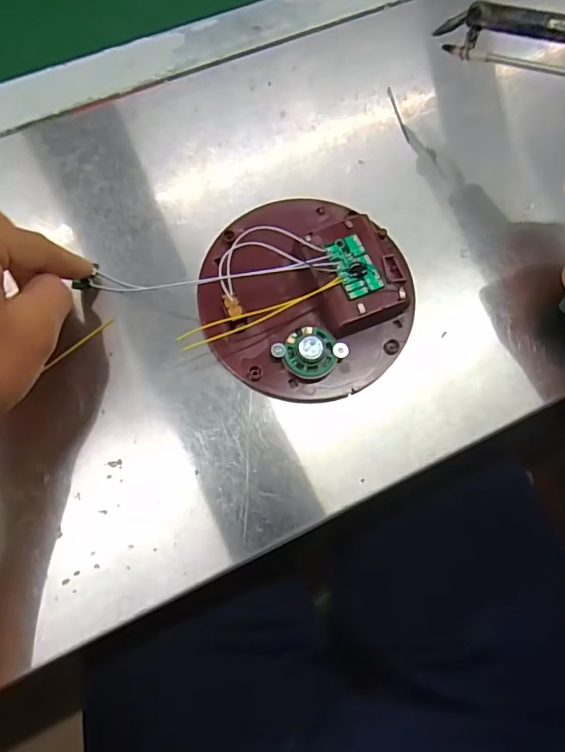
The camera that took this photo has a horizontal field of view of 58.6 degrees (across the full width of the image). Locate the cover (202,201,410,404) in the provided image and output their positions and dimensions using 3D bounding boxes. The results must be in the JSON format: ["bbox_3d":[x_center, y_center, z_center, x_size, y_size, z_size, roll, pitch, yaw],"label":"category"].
[{"bbox_3d":[0.014,-0.048,0.281,0.118,0.024,0.116,1,74,-2],"label":"cover"}]

